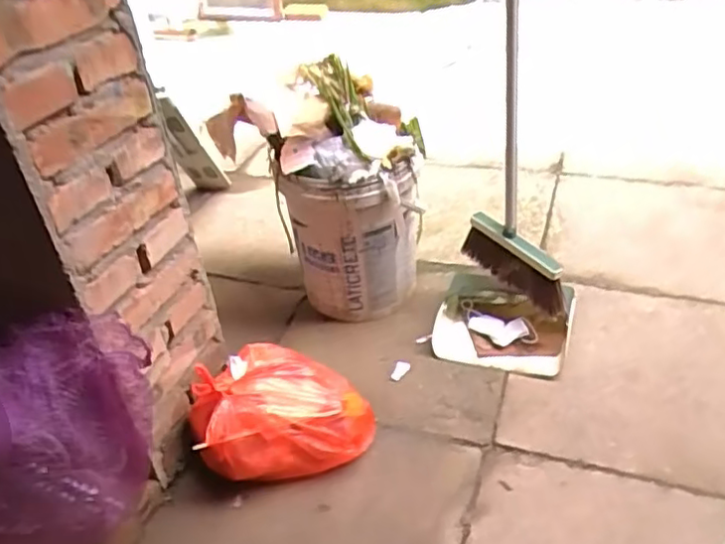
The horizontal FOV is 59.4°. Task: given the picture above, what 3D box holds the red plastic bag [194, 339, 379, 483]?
[{"bbox_3d":[-0.142,0.254,1.131,0.297,0.179,0.183,-13,37,-9],"label":"red plastic bag"}]

